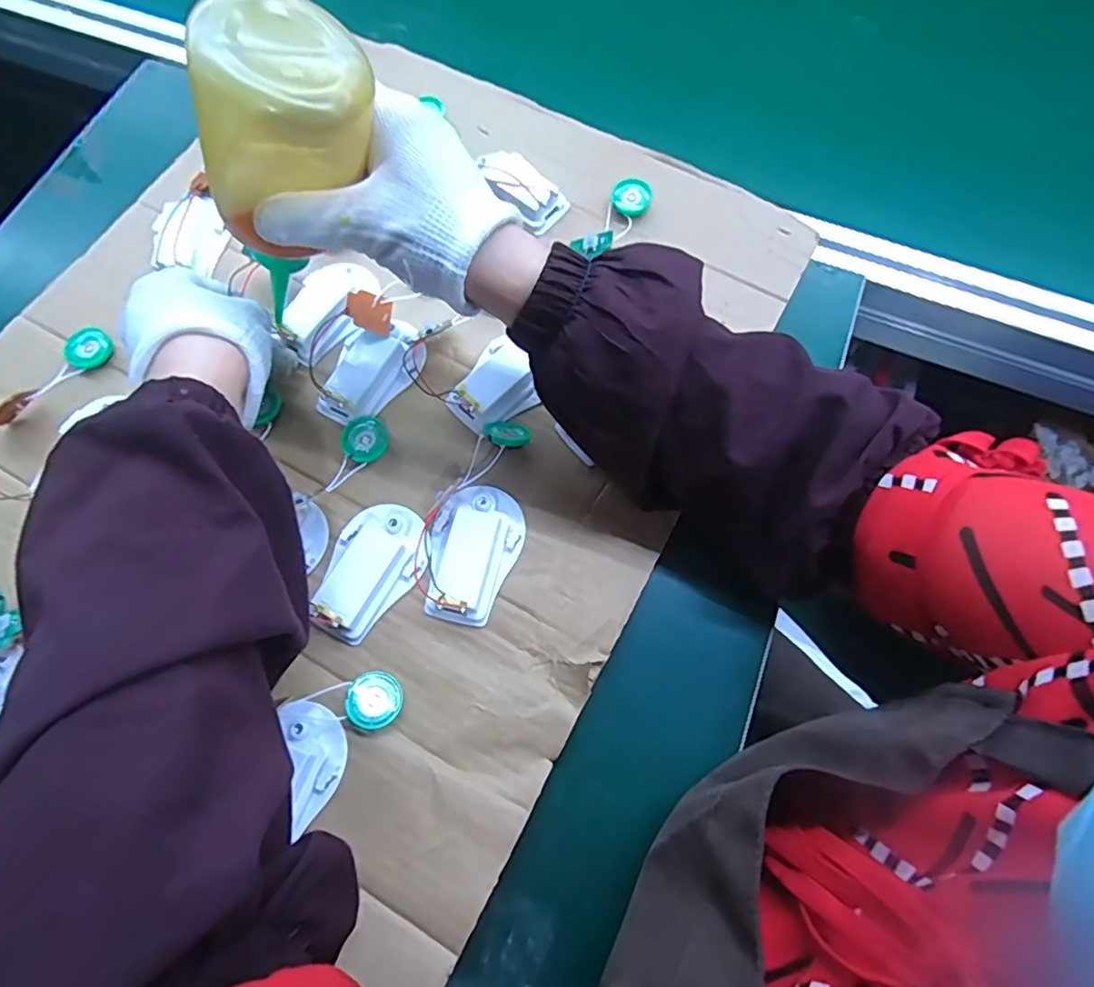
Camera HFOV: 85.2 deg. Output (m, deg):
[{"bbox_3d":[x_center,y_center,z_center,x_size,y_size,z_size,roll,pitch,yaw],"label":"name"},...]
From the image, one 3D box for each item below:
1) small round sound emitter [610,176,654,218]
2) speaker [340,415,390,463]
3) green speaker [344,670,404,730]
[{"bbox_3d":[0.062,-0.216,0.432,0.028,0.007,0.032,13,72,4],"label":"small round sound emitter"},{"bbox_3d":[-0.112,-0.034,0.369,0.028,0.006,0.029,0,72,0],"label":"speaker"},{"bbox_3d":[-0.092,0.110,0.317,0.029,0.006,0.029,9,69,-24],"label":"green speaker"}]

